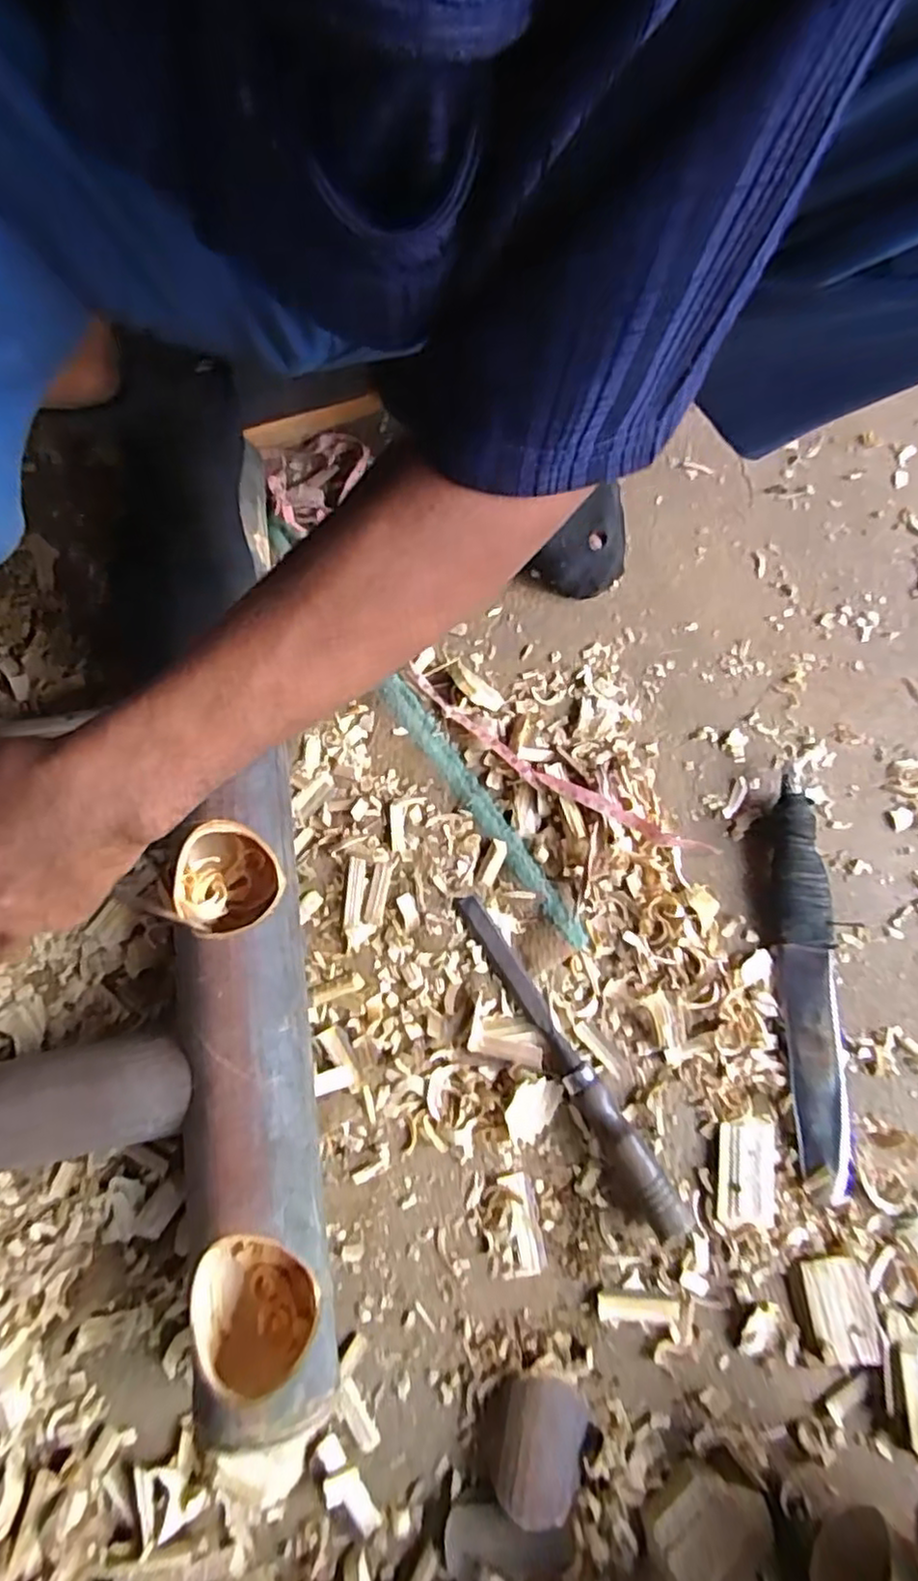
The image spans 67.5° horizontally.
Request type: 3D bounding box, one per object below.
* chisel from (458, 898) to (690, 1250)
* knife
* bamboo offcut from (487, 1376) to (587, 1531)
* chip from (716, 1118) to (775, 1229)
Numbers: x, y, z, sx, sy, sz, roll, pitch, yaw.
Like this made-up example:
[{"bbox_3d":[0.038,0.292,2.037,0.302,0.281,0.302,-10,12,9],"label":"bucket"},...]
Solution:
[{"bbox_3d":[0.070,0.172,0.446,0.021,0.022,0.239,-31,78,-9],"label":"chisel"},{"bbox_3d":[0.237,0.126,0.461,0.039,0.022,0.265,1,75,-1],"label":"knife"},{"bbox_3d":[0.044,0.373,0.392,0.053,0.026,0.062,19,75,4],"label":"bamboo offcut"},{"bbox_3d":[0.183,0.245,0.440,0.036,0.009,0.062,9,75,1],"label":"chip"}]

